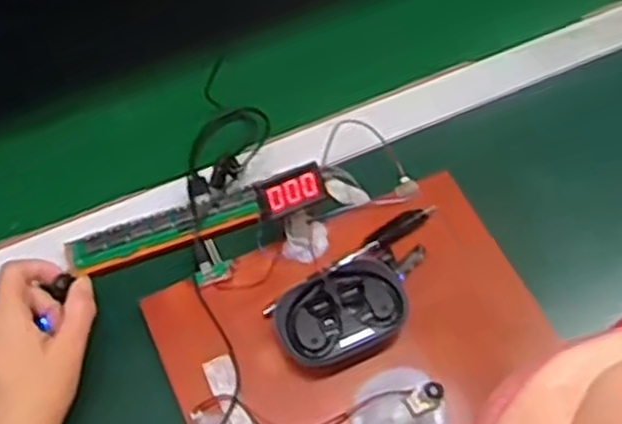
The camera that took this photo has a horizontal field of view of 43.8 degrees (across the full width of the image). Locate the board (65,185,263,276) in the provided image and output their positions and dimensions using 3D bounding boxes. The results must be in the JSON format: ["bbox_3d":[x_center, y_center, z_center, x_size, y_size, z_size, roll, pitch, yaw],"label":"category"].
[{"bbox_3d":[-0.109,0.013,0.576,0.140,0.017,0.040,-18,62,-9],"label":"board"}]

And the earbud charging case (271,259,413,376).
[{"bbox_3d":[0.022,0.071,0.523,0.088,0.024,0.064,-26,64,-13],"label":"earbud charging case"}]

